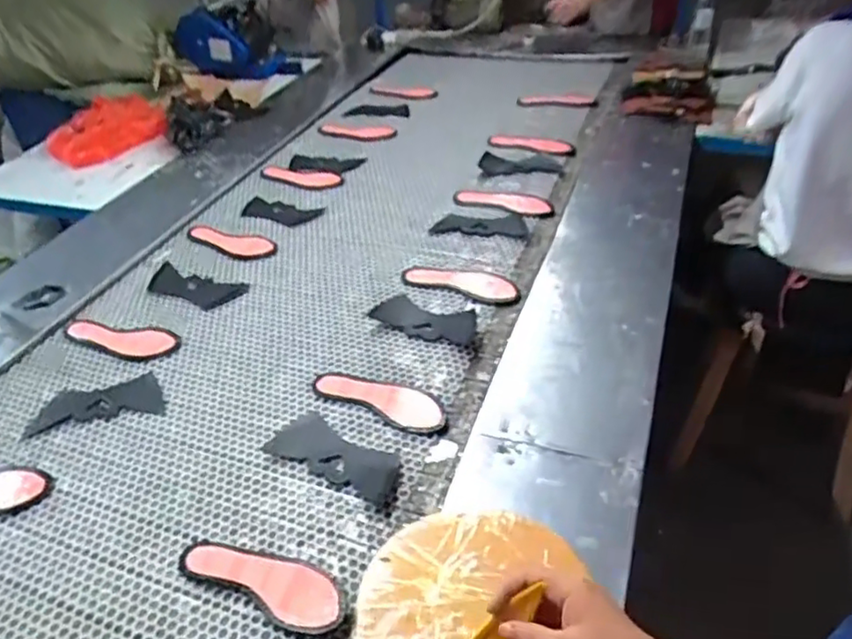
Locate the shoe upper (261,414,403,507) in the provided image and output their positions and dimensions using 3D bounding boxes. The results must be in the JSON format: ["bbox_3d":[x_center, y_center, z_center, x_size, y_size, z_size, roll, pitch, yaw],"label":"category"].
[{"bbox_3d":[-0.130,0.199,0.944,0.214,0.005,0.088,17,41,25],"label":"shoe upper"}]

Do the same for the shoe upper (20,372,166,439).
[{"bbox_3d":[-0.544,0.138,1.062,0.209,0.005,0.100,-13,39,-10],"label":"shoe upper"}]

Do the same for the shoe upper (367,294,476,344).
[{"bbox_3d":[0.001,-0.010,1.163,0.178,0.029,0.097,12,42,20],"label":"shoe upper"}]

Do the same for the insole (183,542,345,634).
[{"bbox_3d":[-0.203,0.321,0.794,0.239,0.016,0.078,8,38,24],"label":"insole"}]

